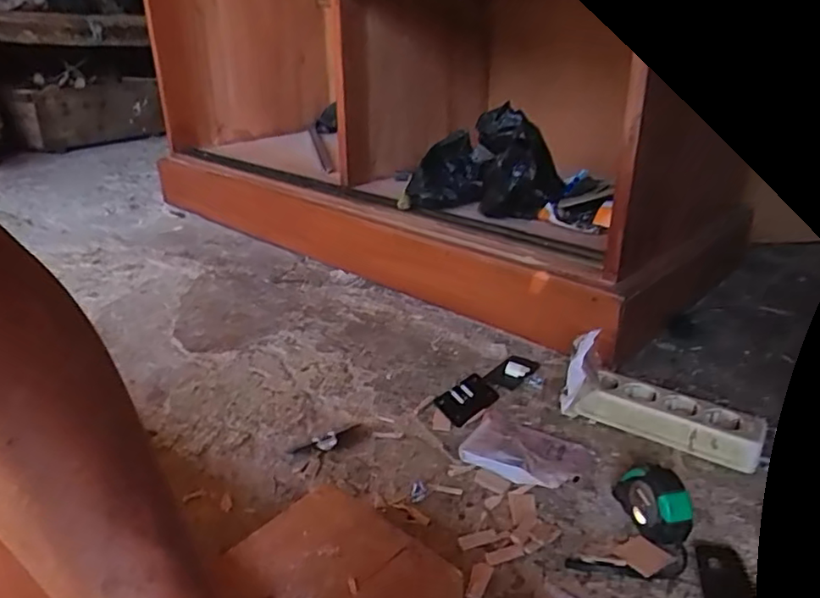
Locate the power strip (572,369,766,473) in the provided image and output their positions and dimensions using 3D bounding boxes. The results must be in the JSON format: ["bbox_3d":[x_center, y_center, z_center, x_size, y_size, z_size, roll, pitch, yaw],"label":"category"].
[{"bbox_3d":[0.295,0.137,0.689,0.186,0.044,0.067,15,30,29],"label":"power strip"}]

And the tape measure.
[{"bbox_3d":[0.231,0.190,0.576,0.038,0.056,0.078,-8,26,-14],"label":"tape measure"}]

